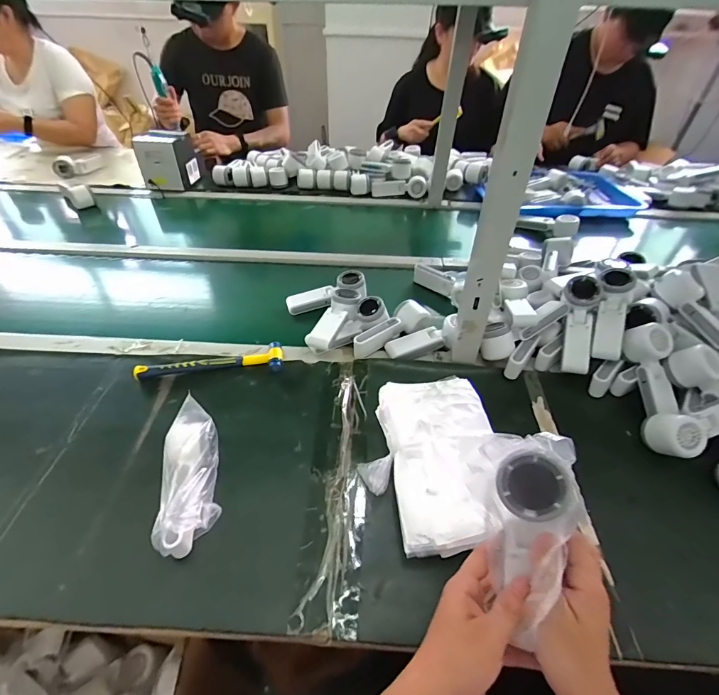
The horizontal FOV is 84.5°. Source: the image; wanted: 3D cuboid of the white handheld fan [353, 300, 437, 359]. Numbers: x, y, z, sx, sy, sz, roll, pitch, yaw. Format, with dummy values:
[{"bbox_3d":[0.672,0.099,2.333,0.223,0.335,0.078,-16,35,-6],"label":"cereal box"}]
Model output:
[{"bbox_3d":[0.055,-0.040,0.740,0.167,0.046,0.064,-21,48,-22],"label":"white handheld fan"}]

